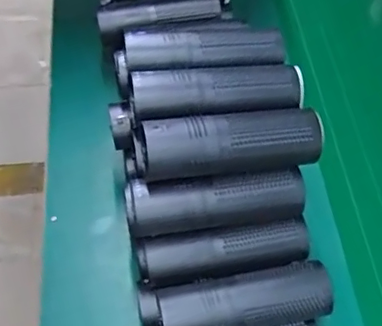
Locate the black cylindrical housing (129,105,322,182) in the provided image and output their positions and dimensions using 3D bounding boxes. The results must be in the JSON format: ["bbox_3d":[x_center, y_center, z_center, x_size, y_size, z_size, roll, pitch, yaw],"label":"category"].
[{"bbox_3d":[0.034,-0.025,0.527,0.167,0.054,0.058,-9,56,-8],"label":"black cylindrical housing"}]

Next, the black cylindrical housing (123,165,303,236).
[{"bbox_3d":[0.025,0.036,0.546,0.169,0.047,0.040,-6,56,-5],"label":"black cylindrical housing"}]

